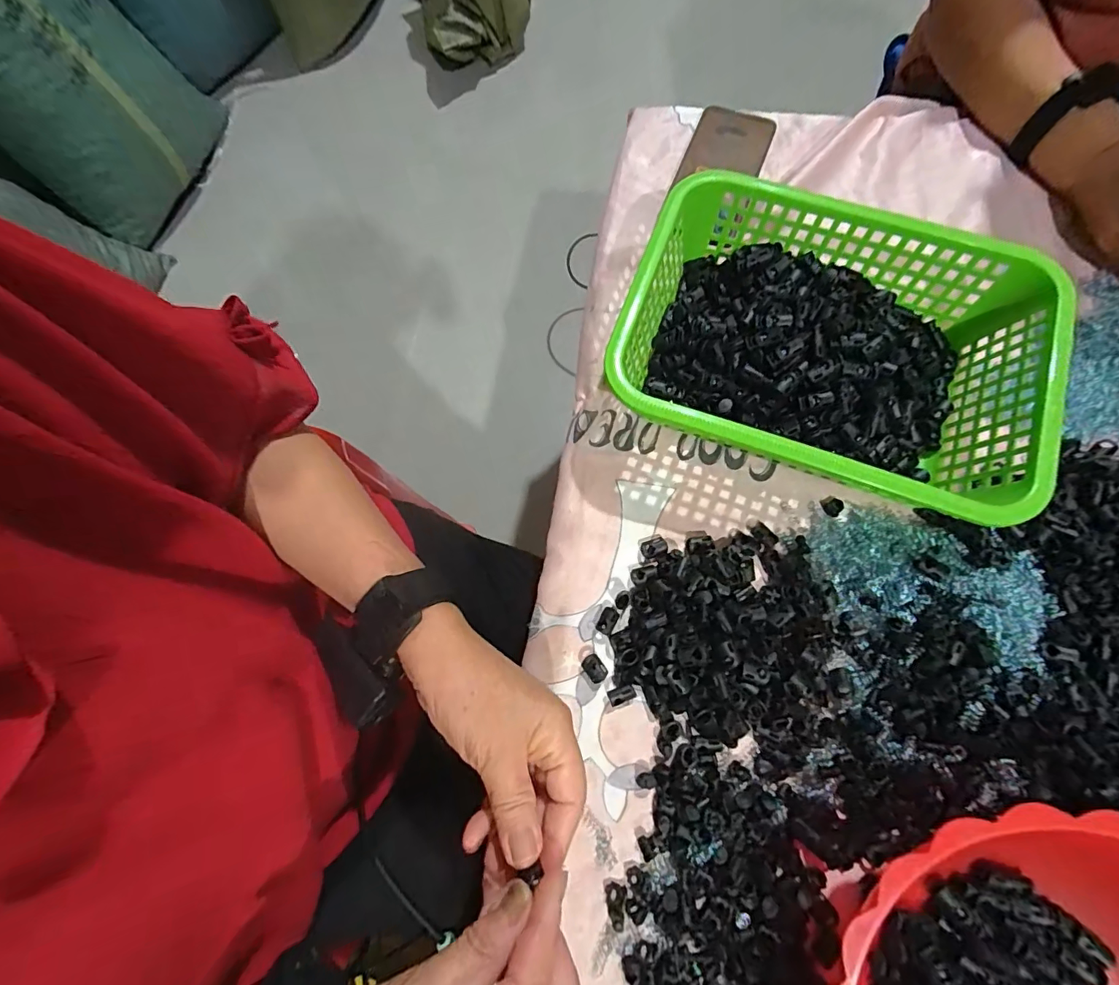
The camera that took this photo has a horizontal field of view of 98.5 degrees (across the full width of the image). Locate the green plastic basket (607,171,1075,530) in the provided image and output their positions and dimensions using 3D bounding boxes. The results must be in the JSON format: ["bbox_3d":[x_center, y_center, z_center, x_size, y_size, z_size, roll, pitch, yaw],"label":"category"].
[{"bbox_3d":[0.200,-0.112,0.380,0.291,0.081,0.214,20,76,8],"label":"green plastic basket"}]

